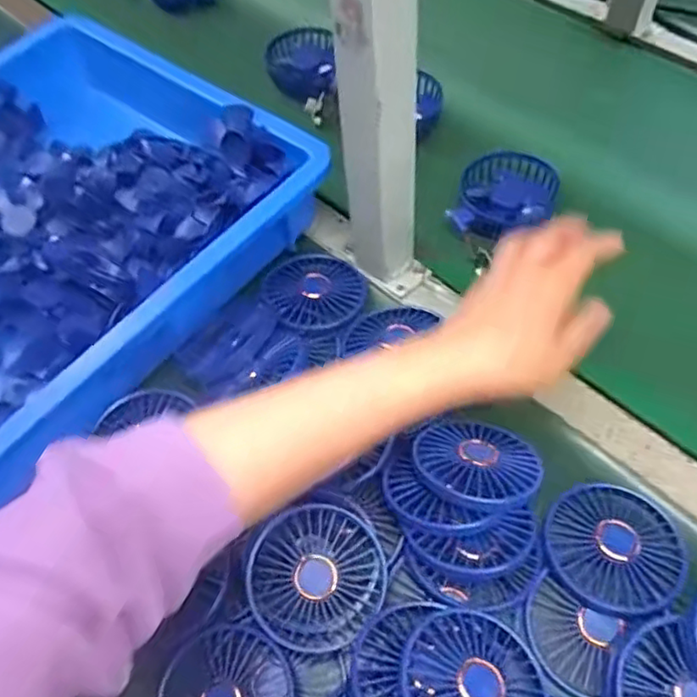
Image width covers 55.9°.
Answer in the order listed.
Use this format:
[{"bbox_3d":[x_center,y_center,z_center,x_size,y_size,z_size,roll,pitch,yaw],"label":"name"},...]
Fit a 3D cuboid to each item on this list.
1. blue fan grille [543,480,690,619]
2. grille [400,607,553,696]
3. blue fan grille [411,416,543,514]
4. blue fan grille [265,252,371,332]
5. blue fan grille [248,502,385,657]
[{"bbox_3d":[0.172,0.130,0.429,0.084,0.010,0.083,-1,56,2],"label":"blue fan grille"},{"bbox_3d":[0.072,0.191,0.367,0.086,0.015,0.083,9,45,-10],"label":"grille"},{"bbox_3d":[0.089,0.076,0.454,0.084,0.011,0.080,2,36,-1],"label":"blue fan grille"},{"bbox_3d":[-0.029,-0.049,0.566,0.085,0.020,0.090,-9,56,-17],"label":"blue fan grille"},{"bbox_3d":[-0.020,0.145,0.417,0.084,0.016,0.087,25,79,4],"label":"blue fan grille"}]

